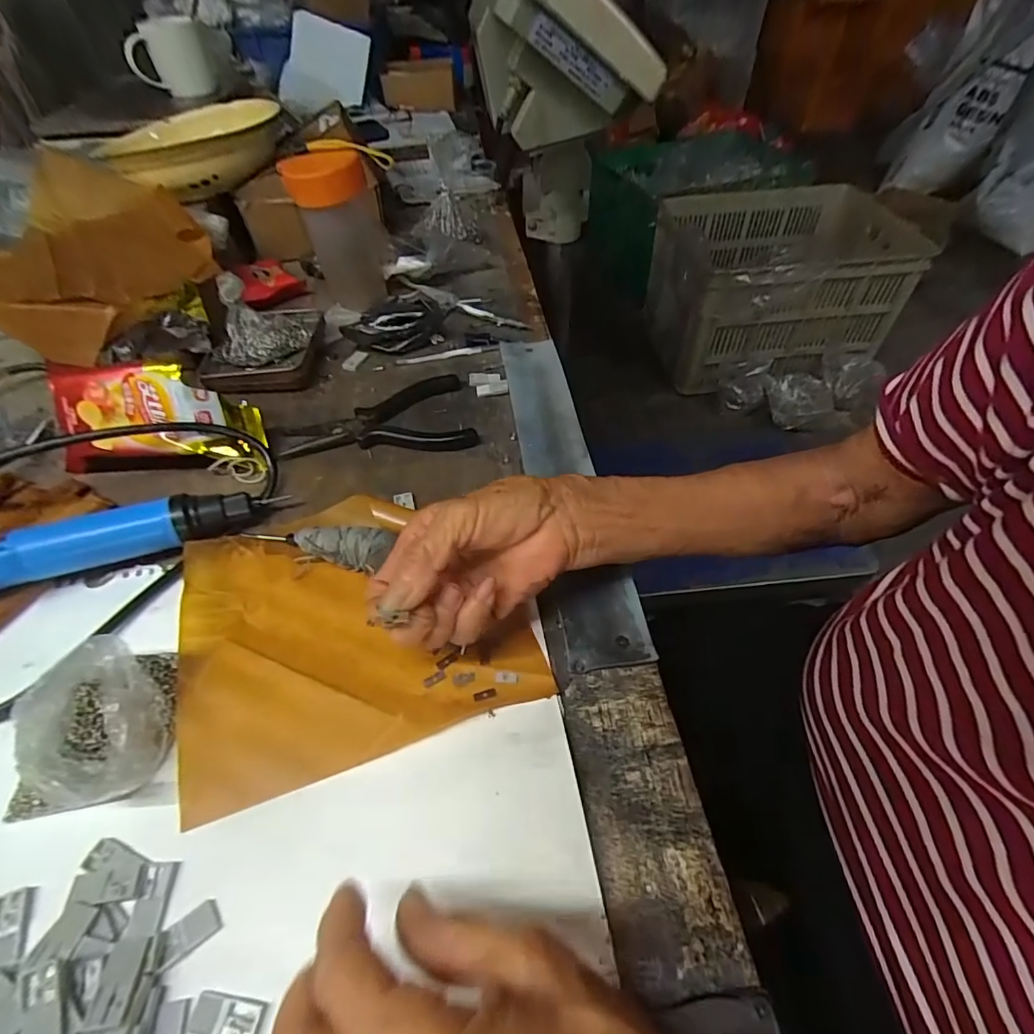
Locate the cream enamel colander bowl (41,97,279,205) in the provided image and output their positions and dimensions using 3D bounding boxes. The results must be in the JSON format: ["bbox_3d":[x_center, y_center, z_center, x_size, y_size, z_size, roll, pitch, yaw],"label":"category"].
[{"bbox_3d":[-0.371,-0.442,0.631,0.200,0.052,0.225,18,51,15],"label":"cream enamel colander bowl"}]

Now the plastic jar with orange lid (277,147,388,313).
[{"bbox_3d":[-0.175,-0.288,0.534,0.085,0.131,0.064,-16,51,-11],"label":"plastic jar with orange lid"}]

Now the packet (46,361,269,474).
[{"bbox_3d":[-0.276,-0.072,0.397,0.158,0.072,0.054,0,49,0],"label":"packet"}]

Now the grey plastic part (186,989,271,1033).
[{"bbox_3d":[-0.115,0.199,0.209,0.030,0.004,0.014,6,50,7],"label":"grey plastic part"}]

